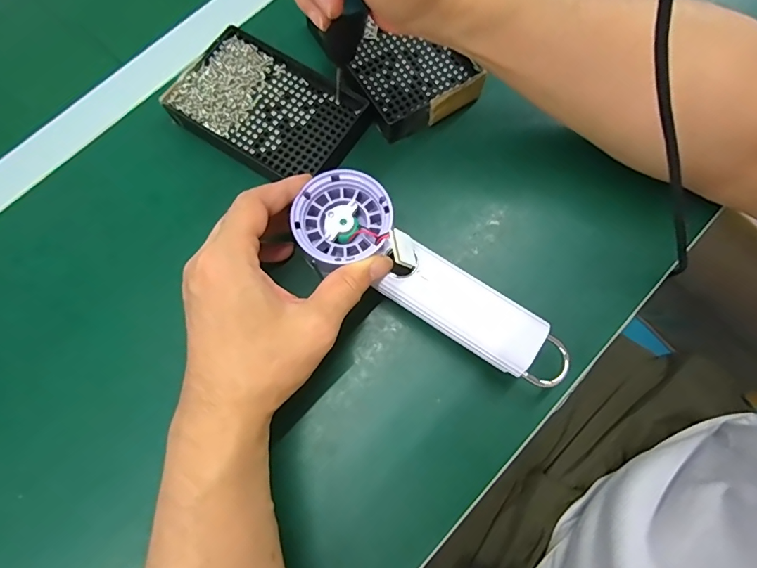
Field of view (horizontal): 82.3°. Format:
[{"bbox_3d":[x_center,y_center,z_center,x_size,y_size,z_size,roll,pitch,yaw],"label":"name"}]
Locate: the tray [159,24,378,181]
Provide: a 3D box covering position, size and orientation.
[{"bbox_3d":[-0.086,-0.137,0.341,0.139,0.018,0.091,32,77,8],"label":"tray"}]

